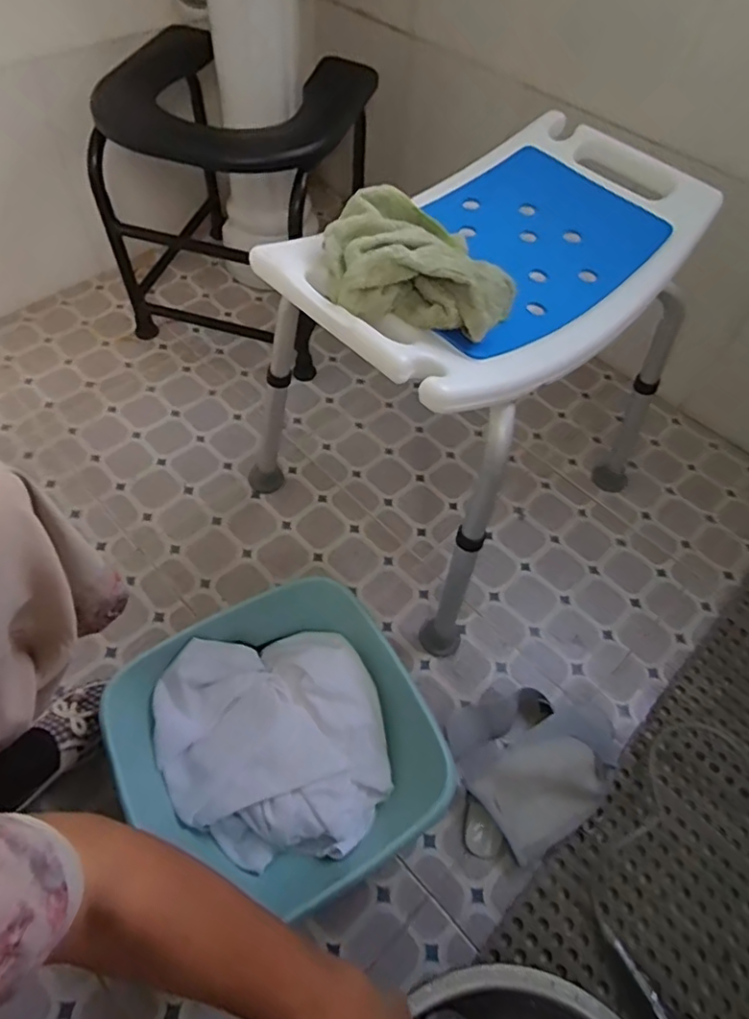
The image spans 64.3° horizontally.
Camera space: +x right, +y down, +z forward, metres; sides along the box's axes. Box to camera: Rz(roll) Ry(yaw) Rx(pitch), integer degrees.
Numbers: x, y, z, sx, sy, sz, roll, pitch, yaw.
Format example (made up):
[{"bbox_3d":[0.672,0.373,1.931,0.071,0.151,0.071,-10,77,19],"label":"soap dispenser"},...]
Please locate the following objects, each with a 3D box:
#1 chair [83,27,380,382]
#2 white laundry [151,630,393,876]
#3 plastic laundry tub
[{"bbox_3d":[-0.225,-0.523,1.026,0.364,0.367,0.349,14,57,5],"label":"chair"},{"bbox_3d":[-0.120,0.270,0.690,0.260,0.086,0.244,-6,57,-9],"label":"white laundry"},{"bbox_3d":[-0.109,0.270,0.682,0.327,0.105,0.317,-27,63,-21],"label":"plastic laundry tub"}]

